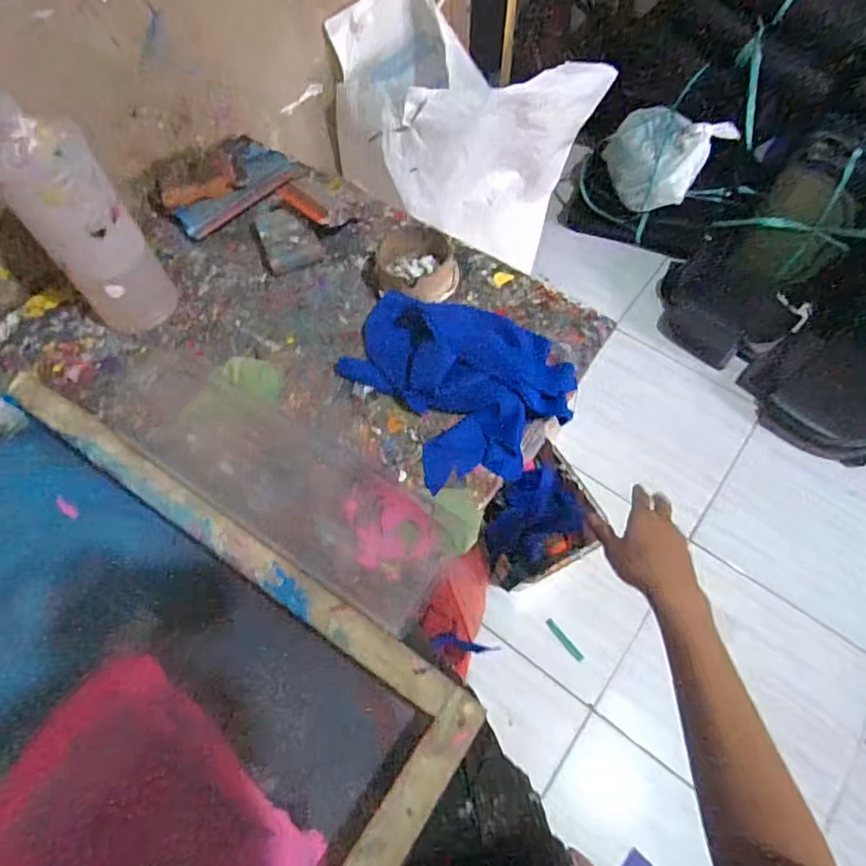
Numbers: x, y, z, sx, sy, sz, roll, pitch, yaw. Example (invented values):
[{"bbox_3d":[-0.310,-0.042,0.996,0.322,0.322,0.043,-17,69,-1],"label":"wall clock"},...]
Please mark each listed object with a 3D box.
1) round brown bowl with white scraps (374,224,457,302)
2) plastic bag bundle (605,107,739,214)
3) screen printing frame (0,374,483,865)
[{"bbox_3d":[-0.017,-0.184,0.616,0.089,0.043,0.089,0,63,0],"label":"round brown bowl with white scraps"},{"bbox_3d":[0.566,-0.667,1.357,0.281,0.174,0.170,16,64,8],"label":"plastic bag bundle"},{"bbox_3d":[-0.303,0.238,0.402,0.532,0.047,0.436,30,67,14],"label":"screen printing frame"}]

